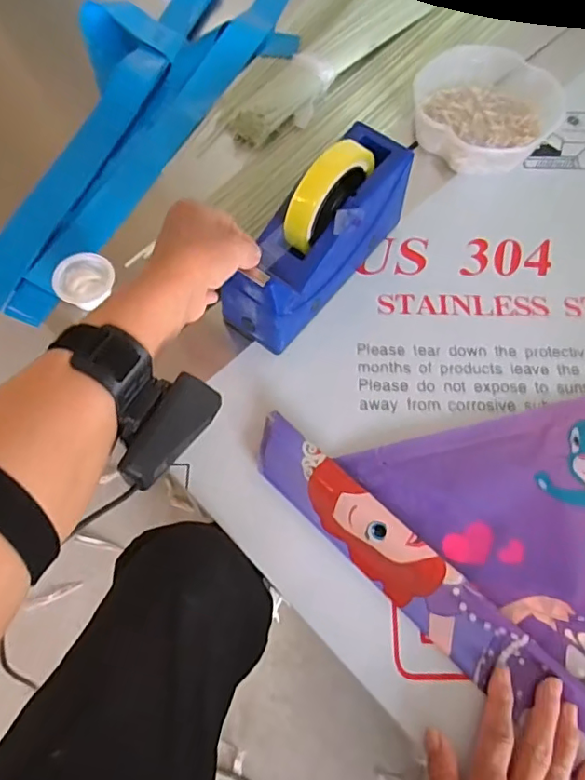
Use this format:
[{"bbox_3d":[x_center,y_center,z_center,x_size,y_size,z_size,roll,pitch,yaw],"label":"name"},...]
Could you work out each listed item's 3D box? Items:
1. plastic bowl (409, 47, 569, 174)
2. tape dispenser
[{"bbox_3d":[0.223,-0.323,0.629,0.151,0.056,0.177,41,72,15],"label":"plastic bowl"},{"bbox_3d":[0.024,-0.144,0.489,0.065,0.117,0.202,37,73,17],"label":"tape dispenser"}]

